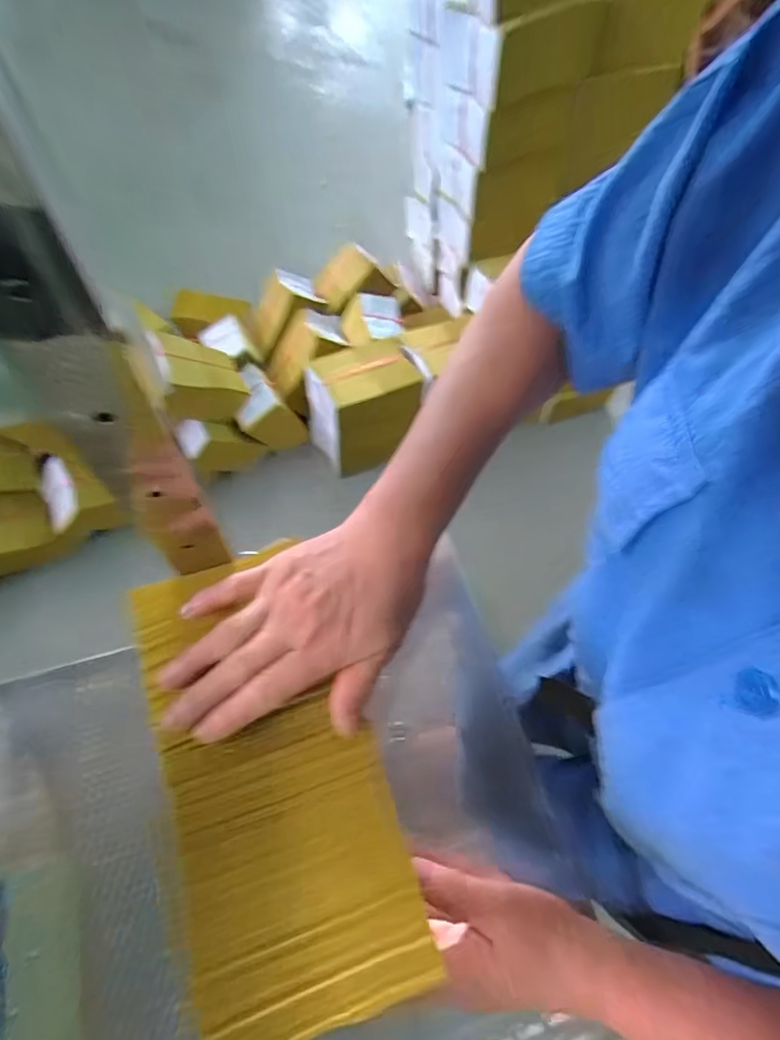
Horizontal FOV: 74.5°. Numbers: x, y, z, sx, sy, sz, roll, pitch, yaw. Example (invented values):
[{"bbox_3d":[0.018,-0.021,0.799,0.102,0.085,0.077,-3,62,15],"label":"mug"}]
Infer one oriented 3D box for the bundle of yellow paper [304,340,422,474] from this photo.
[{"bbox_3d":[-0.067,-0.299,1.330,0.243,0.262,0.158,-24,65,-15],"label":"bundle of yellow paper"}]

